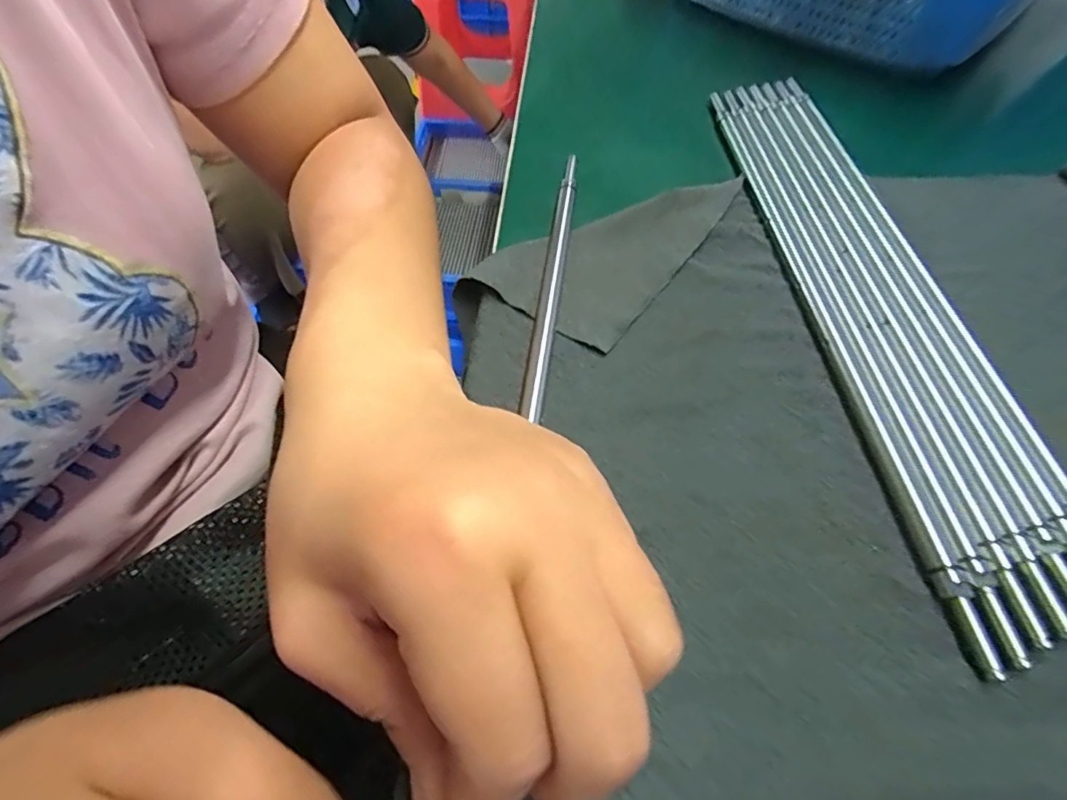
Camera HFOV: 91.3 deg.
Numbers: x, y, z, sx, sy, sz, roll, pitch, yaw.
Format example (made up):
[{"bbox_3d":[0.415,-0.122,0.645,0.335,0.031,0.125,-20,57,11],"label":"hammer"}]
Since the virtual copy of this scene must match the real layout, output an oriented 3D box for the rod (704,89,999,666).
[{"bbox_3d":[0.107,-0.043,0.205,0.008,0.007,0.267,-3,57,-3],"label":"rod"}]

